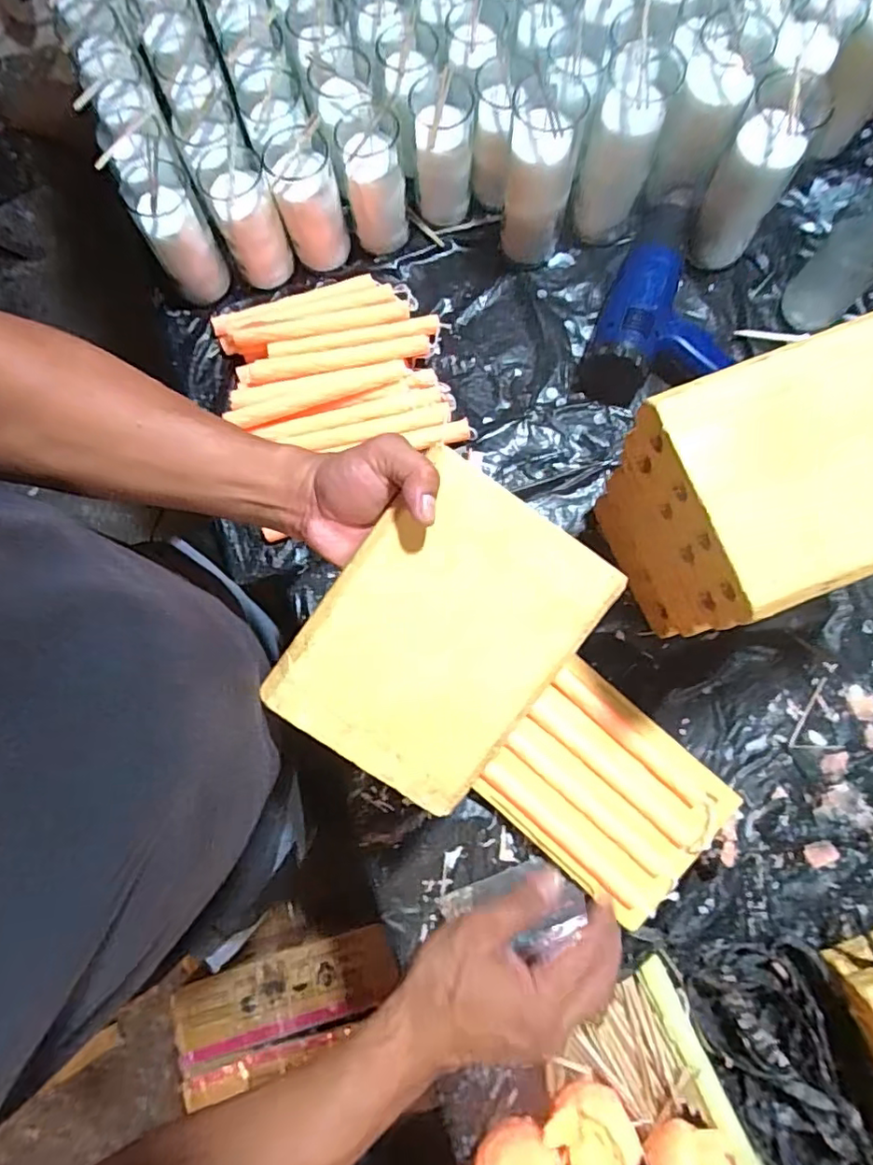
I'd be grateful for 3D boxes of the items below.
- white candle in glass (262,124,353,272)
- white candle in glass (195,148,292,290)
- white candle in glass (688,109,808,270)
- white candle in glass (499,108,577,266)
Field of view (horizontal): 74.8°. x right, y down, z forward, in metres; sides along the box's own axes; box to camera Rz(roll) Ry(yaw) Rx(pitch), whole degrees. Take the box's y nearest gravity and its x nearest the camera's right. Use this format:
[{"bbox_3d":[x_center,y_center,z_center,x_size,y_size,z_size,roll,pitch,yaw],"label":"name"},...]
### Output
[{"bbox_3d":[-0.140,-0.417,0.640,0.066,0.141,0.064,-16,79,-3],"label":"white candle in glass"},{"bbox_3d":[-0.209,-0.400,0.632,0.064,0.116,0.078,-28,80,-5],"label":"white candle in glass"},{"bbox_3d":[0.324,-0.411,0.602,0.063,0.158,0.069,0,79,1],"label":"white candle in glass"},{"bbox_3d":[0.109,-0.431,0.619,0.067,0.159,0.067,5,79,2],"label":"white candle in glass"}]

